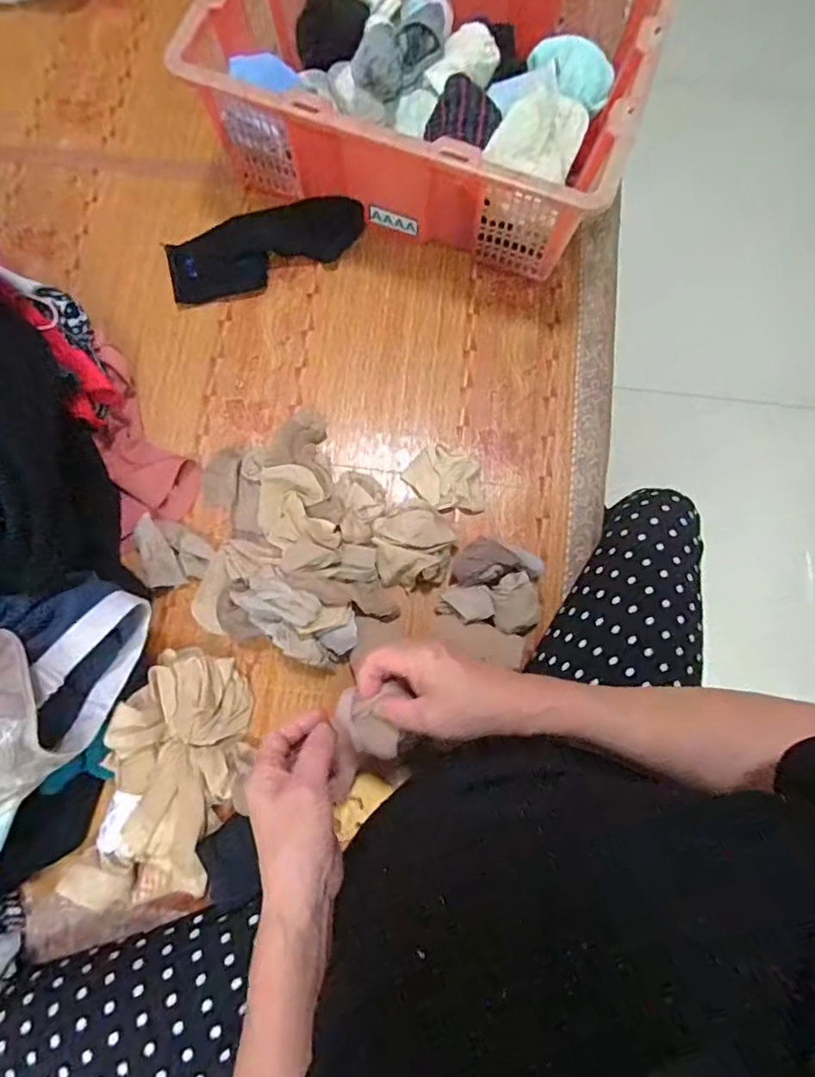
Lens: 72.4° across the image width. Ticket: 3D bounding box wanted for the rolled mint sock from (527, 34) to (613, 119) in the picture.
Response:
[{"bbox_3d":[0.192,-0.550,0.655,0.058,0.042,0.126,-34,81,-8],"label":"rolled mint sock"}]

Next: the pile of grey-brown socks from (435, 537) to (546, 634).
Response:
[{"bbox_3d":[0.096,0.050,0.596,0.103,0.048,0.092,16,78,2],"label":"pile of grey-brown socks"}]

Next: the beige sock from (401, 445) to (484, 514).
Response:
[{"bbox_3d":[0.042,-0.068,0.632,0.085,0.020,0.075,2,78,-1],"label":"beige sock"}]

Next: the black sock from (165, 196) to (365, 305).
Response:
[{"bbox_3d":[-0.170,-0.353,0.673,0.238,0.037,0.071,-18,79,-5],"label":"black sock"}]

